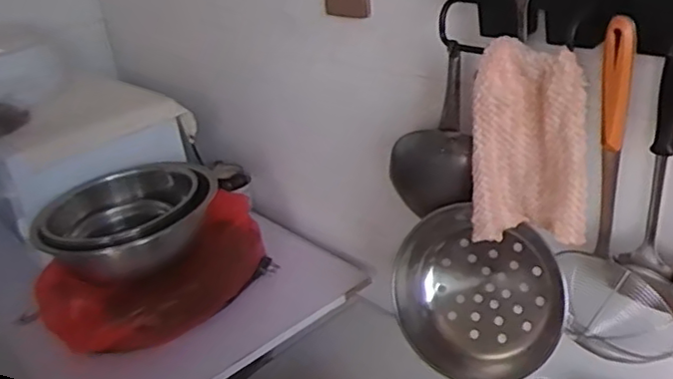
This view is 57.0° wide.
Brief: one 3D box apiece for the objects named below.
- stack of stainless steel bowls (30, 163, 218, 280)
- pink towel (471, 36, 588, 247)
[{"bbox_3d":[-0.352,0.051,1.072,0.290,0.085,0.269,-22,30,-27],"label":"stack of stainless steel bowls"},{"bbox_3d":[0.208,-0.045,0.673,0.113,0.215,0.049,-1,27,13],"label":"pink towel"}]

